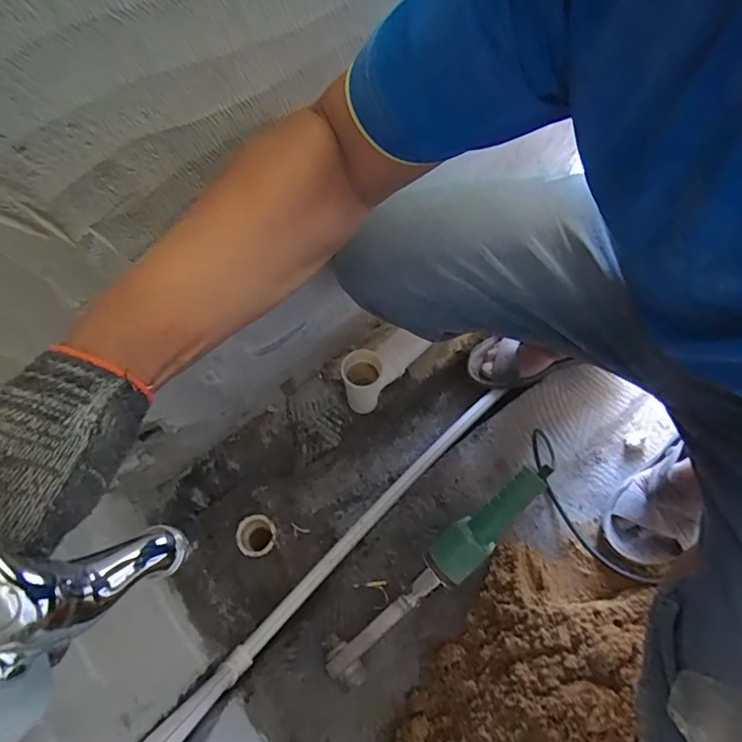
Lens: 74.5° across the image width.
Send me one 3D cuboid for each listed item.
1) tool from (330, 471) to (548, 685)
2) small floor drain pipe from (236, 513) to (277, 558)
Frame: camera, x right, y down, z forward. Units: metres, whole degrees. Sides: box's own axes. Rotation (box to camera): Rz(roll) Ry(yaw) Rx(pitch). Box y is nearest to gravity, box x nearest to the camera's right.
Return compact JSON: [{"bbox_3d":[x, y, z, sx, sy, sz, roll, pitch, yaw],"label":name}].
[{"bbox_3d":[0.080,0.240,0.576,0.353,0.058,0.058,-44,73,1],"label":"tool"},{"bbox_3d":[-0.166,0.238,0.709,0.056,0.007,0.056,0,67,-1],"label":"small floor drain pipe"}]

